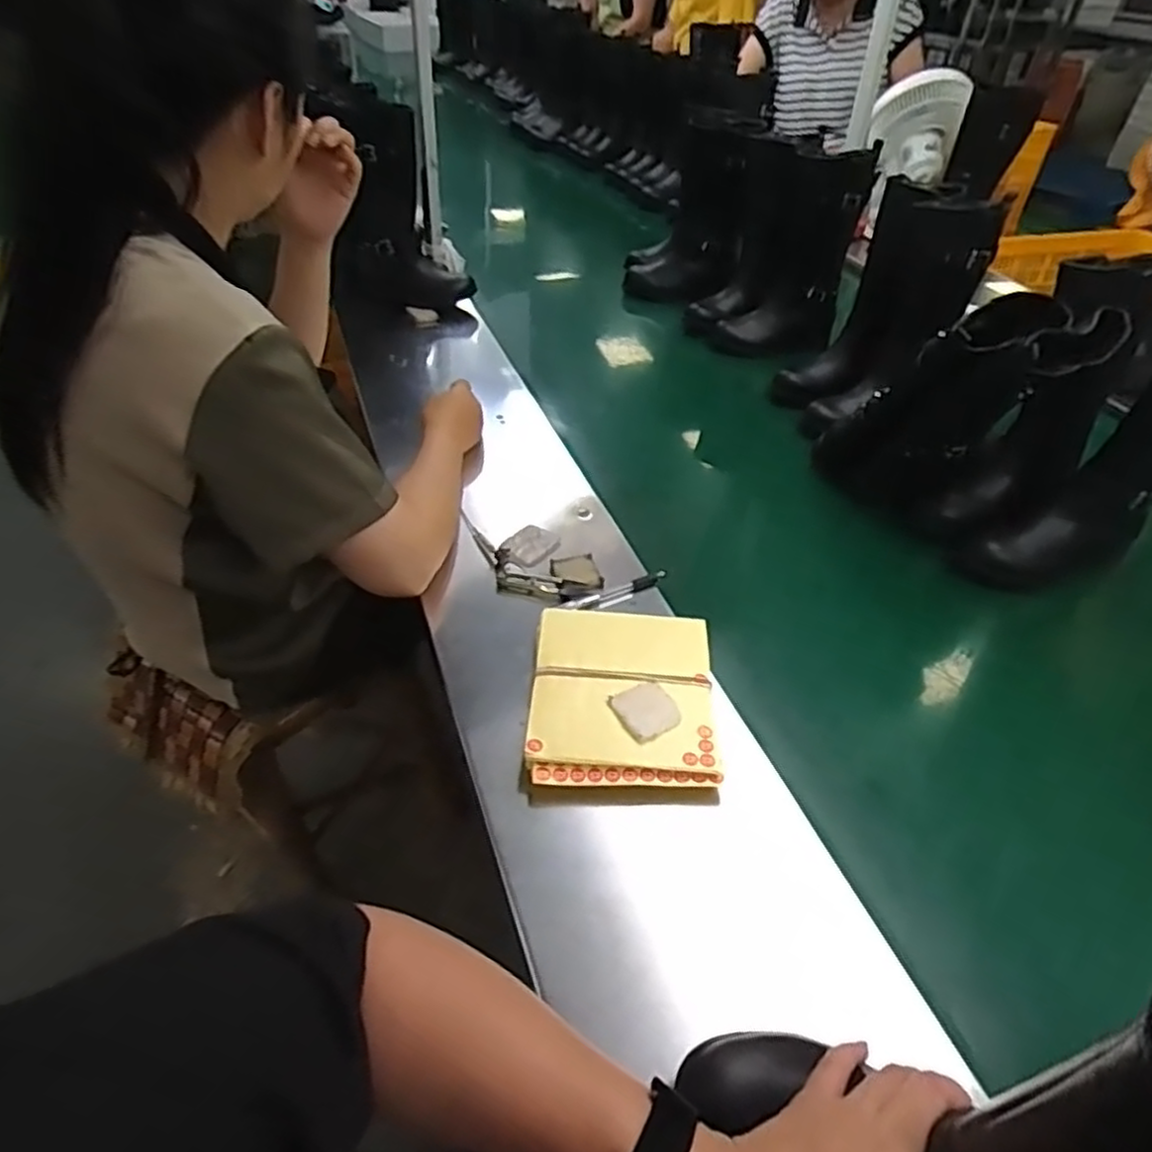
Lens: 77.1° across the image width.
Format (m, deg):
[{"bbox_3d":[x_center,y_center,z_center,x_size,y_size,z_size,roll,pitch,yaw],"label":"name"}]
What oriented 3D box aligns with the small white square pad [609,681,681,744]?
[{"bbox_3d":[0.060,0.115,0.617,0.051,0.008,0.052,-21,47,-23],"label":"small white square pad"}]

